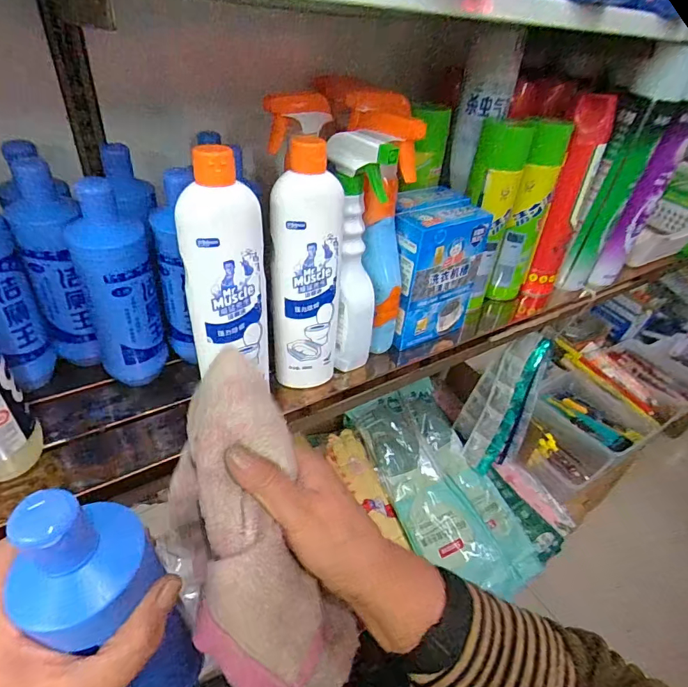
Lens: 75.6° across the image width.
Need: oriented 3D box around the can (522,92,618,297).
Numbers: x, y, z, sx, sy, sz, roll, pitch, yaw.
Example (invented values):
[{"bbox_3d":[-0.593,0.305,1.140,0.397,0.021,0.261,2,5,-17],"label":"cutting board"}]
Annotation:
[{"bbox_3d":[0.312,-0.196,0.637,0.065,0.271,0.046,23,41,19],"label":"can"}]

